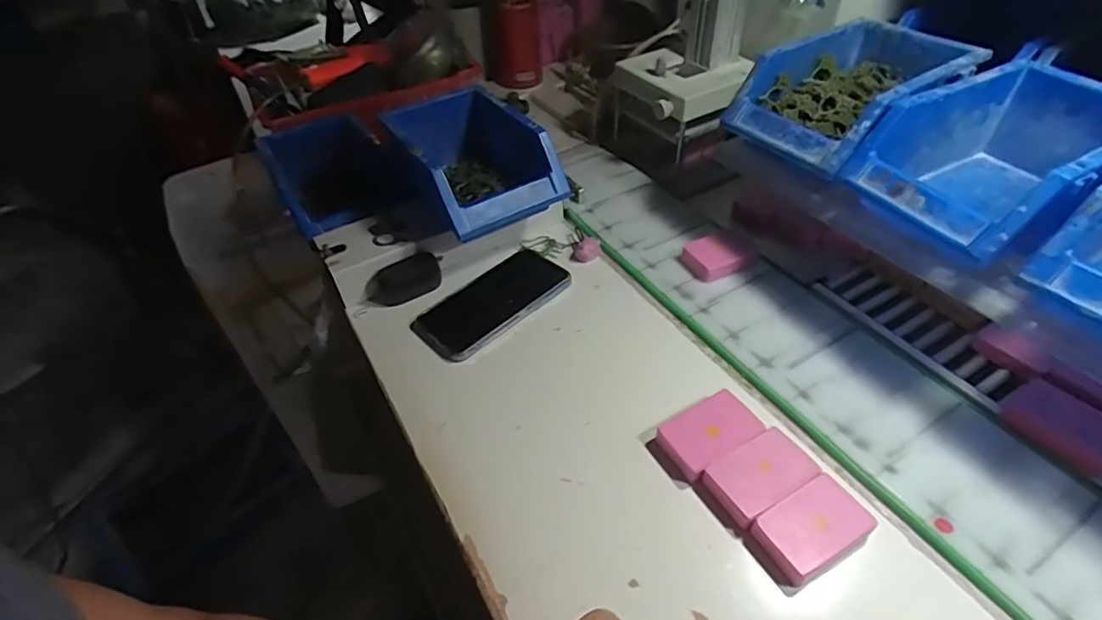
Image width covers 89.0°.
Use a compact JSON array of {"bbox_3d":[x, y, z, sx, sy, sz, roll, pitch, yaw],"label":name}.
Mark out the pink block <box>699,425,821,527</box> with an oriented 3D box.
[{"bbox_3d":[0.145,0.117,0.391,0.069,0.019,0.043,-25,49,-17],"label":"pink block"}]

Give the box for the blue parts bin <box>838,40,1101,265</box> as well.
[{"bbox_3d":[0.328,-0.106,0.412,0.181,0.078,0.124,-22,47,-17],"label":"blue parts bin"}]

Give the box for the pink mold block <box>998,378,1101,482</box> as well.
[{"bbox_3d":[0.371,0.084,0.401,0.049,0.020,0.071,-28,49,-20],"label":"pink mold block"}]

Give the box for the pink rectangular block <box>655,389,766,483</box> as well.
[{"bbox_3d":[0.119,0.093,0.420,0.070,0.018,0.046,-25,49,-18],"label":"pink rectangular block"}]

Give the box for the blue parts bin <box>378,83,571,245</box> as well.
[{"bbox_3d":[-0.083,-0.157,0.581,0.123,0.072,0.194,-25,48,-20],"label":"blue parts bin"}]

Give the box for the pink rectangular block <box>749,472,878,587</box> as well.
[{"bbox_3d":[0.170,0.142,0.364,0.069,0.021,0.043,-24,48,-17],"label":"pink rectangular block"}]

